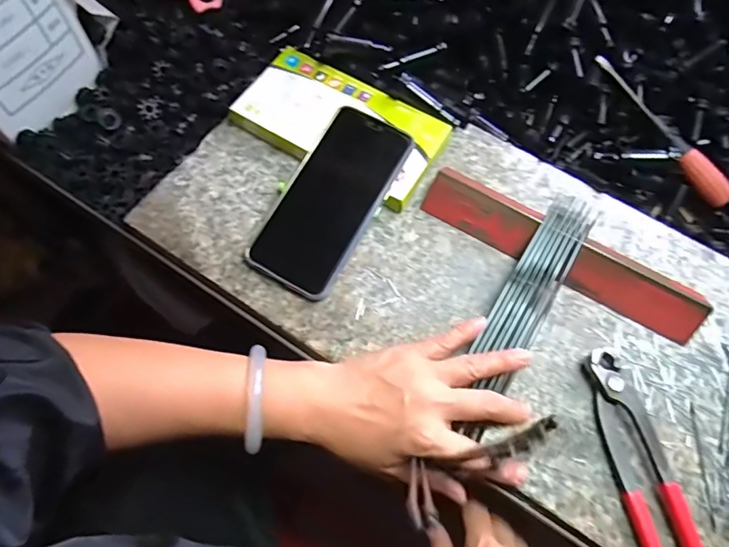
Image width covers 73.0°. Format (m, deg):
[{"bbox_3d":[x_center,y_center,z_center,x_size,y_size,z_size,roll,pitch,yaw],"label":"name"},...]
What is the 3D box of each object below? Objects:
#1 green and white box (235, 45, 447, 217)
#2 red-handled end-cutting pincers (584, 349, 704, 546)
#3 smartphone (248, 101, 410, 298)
[{"bbox_3d":[-0.022,-0.131,0.435,0.176,0.026,0.096,31,70,12],"label":"green and white box"},{"bbox_3d":[0.192,0.147,0.323,0.040,0.017,0.192,-9,67,-4],"label":"red-handled end-cutting pincers"},{"bbox_3d":[-0.027,-0.061,0.397,0.074,0.009,0.156,28,80,11],"label":"smartphone"}]

